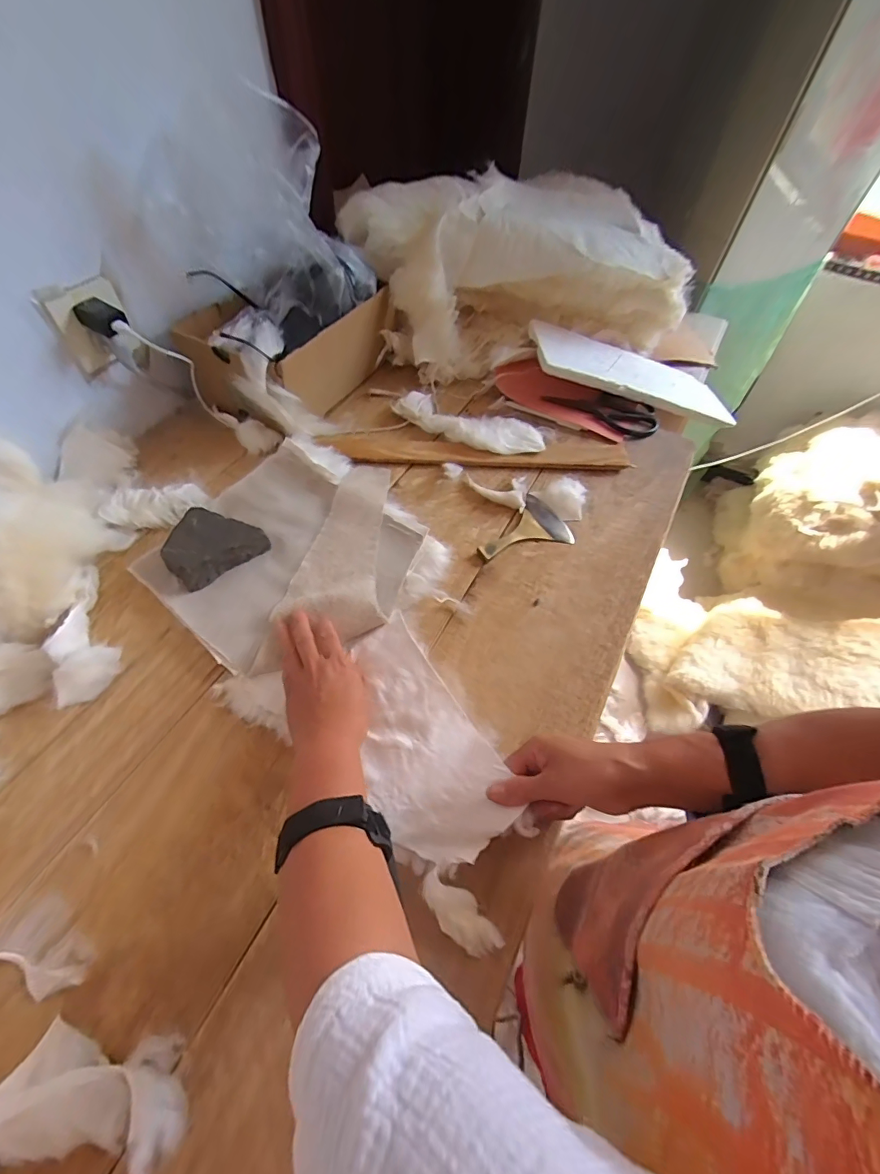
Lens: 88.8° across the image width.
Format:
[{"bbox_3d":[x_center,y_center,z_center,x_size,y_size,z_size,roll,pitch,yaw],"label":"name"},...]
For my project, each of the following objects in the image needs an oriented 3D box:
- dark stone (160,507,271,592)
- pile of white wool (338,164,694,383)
[{"bbox_3d":[-0.280,-0.057,0.544,0.103,0.037,0.092,-38,68,-25],"label":"dark stone"},{"bbox_3d":[0.152,-0.579,0.812,0.560,0.192,0.284,-22,62,-17],"label":"pile of white wool"}]

